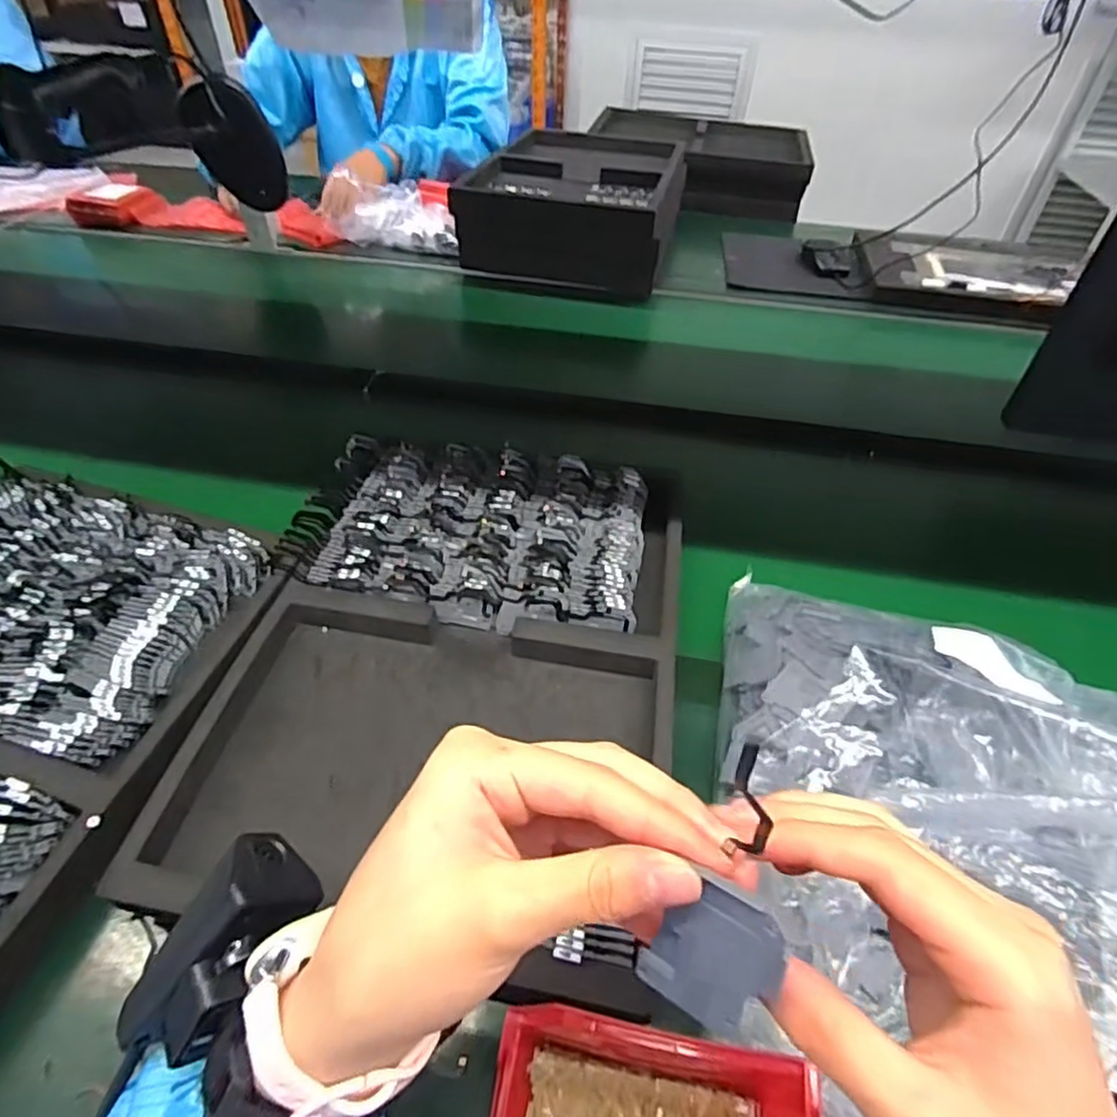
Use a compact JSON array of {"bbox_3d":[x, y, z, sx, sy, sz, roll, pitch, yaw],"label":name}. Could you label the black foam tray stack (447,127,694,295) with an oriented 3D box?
[{"bbox_3d":[0.037,-0.587,1.070,0.303,0.111,0.412,11,46,8],"label":"black foam tray stack"}]

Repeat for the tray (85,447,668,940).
[{"bbox_3d":[-0.068,0.051,0.486,0.306,0.051,0.388,5,45,2],"label":"tray"}]

